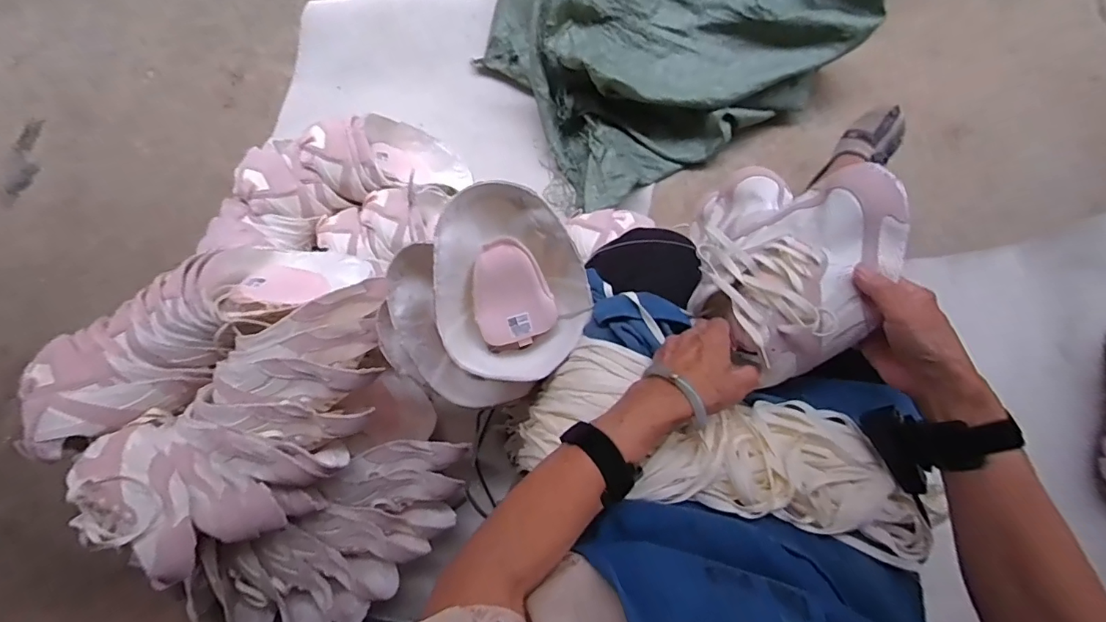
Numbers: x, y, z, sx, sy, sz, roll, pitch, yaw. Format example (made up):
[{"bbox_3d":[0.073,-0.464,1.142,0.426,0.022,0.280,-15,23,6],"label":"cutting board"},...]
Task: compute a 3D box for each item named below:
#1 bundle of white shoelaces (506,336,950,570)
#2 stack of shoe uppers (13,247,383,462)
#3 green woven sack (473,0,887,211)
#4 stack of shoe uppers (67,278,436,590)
[{"bbox_3d":[0.156,0.124,0.472,0.382,0.066,0.134,13,80,6],"label":"bundle of white shoelaces"},{"bbox_3d":[-0.473,0.016,0.652,0.424,0.110,0.156,-39,76,-25],"label":"stack of shoe uppers"},{"bbox_3d":[0.235,-0.588,0.890,0.706,0.292,0.541,-31,79,-3],"label":"green woven sack"},{"bbox_3d":[-0.369,0.161,0.635,0.391,0.132,0.207,-32,79,-3],"label":"stack of shoe uppers"}]

